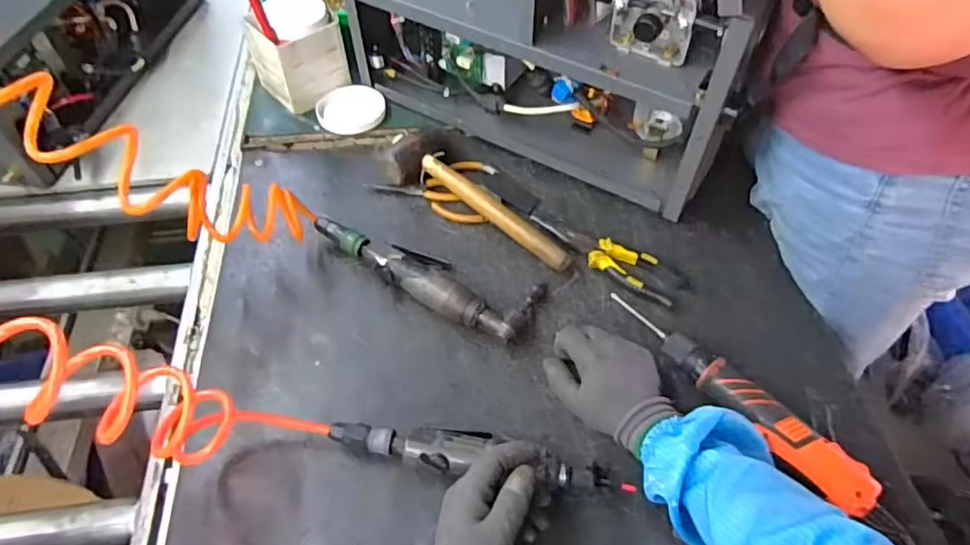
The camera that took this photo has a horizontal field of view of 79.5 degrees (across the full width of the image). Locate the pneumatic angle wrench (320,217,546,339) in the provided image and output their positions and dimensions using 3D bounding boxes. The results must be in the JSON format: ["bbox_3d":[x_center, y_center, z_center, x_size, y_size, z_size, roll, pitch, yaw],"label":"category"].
[{"bbox_3d":[-0.079,-0.002,0.699,0.291,0.040,0.091,21,56,15],"label":"pneumatic angle wrench"}]

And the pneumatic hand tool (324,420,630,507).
[{"bbox_3d":[-0.007,0.176,0.559,0.288,0.040,0.051,9,54,4],"label":"pneumatic hand tool"}]

